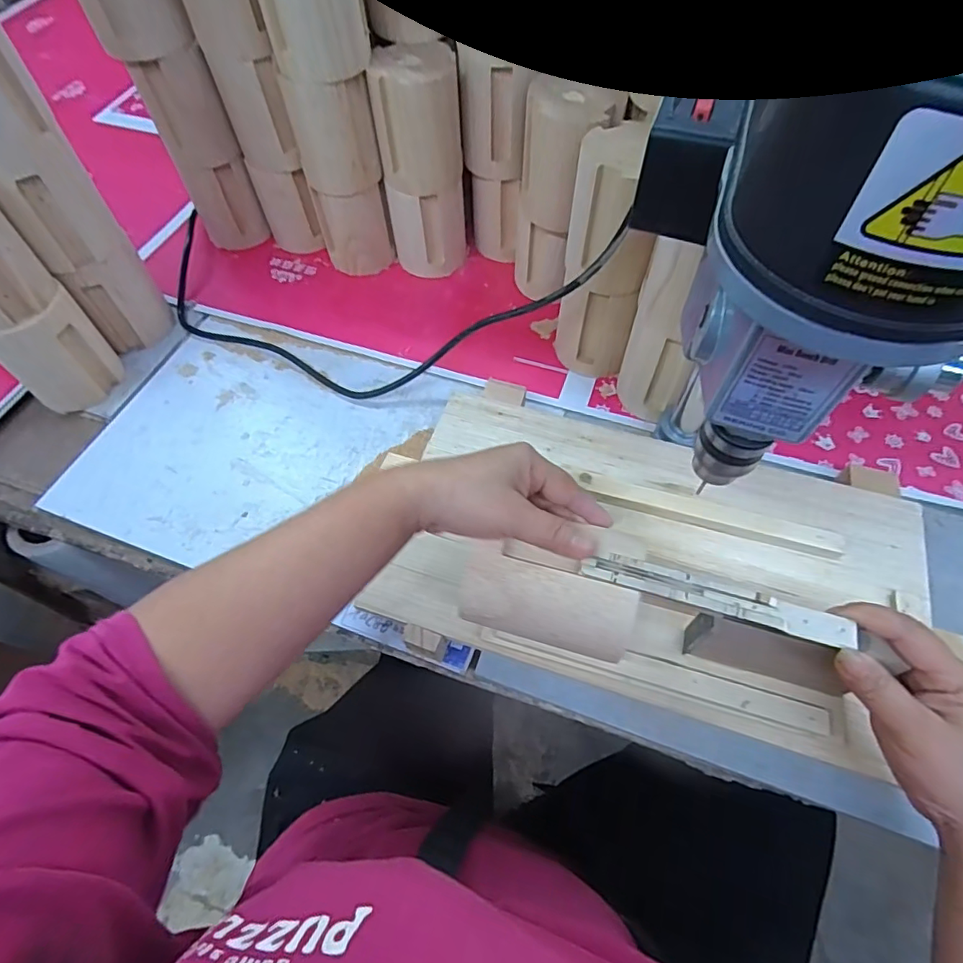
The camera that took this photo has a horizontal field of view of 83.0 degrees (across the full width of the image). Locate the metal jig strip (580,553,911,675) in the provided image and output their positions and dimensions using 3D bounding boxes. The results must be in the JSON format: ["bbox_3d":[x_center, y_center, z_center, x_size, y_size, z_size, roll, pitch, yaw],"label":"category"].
[{"bbox_3d":[0.139,0.068,0.301,0.165,0.008,0.018,15,61,9],"label":"metal jig strip"}]

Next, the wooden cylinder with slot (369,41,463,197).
[{"bbox_3d":[-0.059,-0.331,0.504,0.078,0.102,0.068,-4,60,-1],"label":"wooden cylinder with slot"}]

